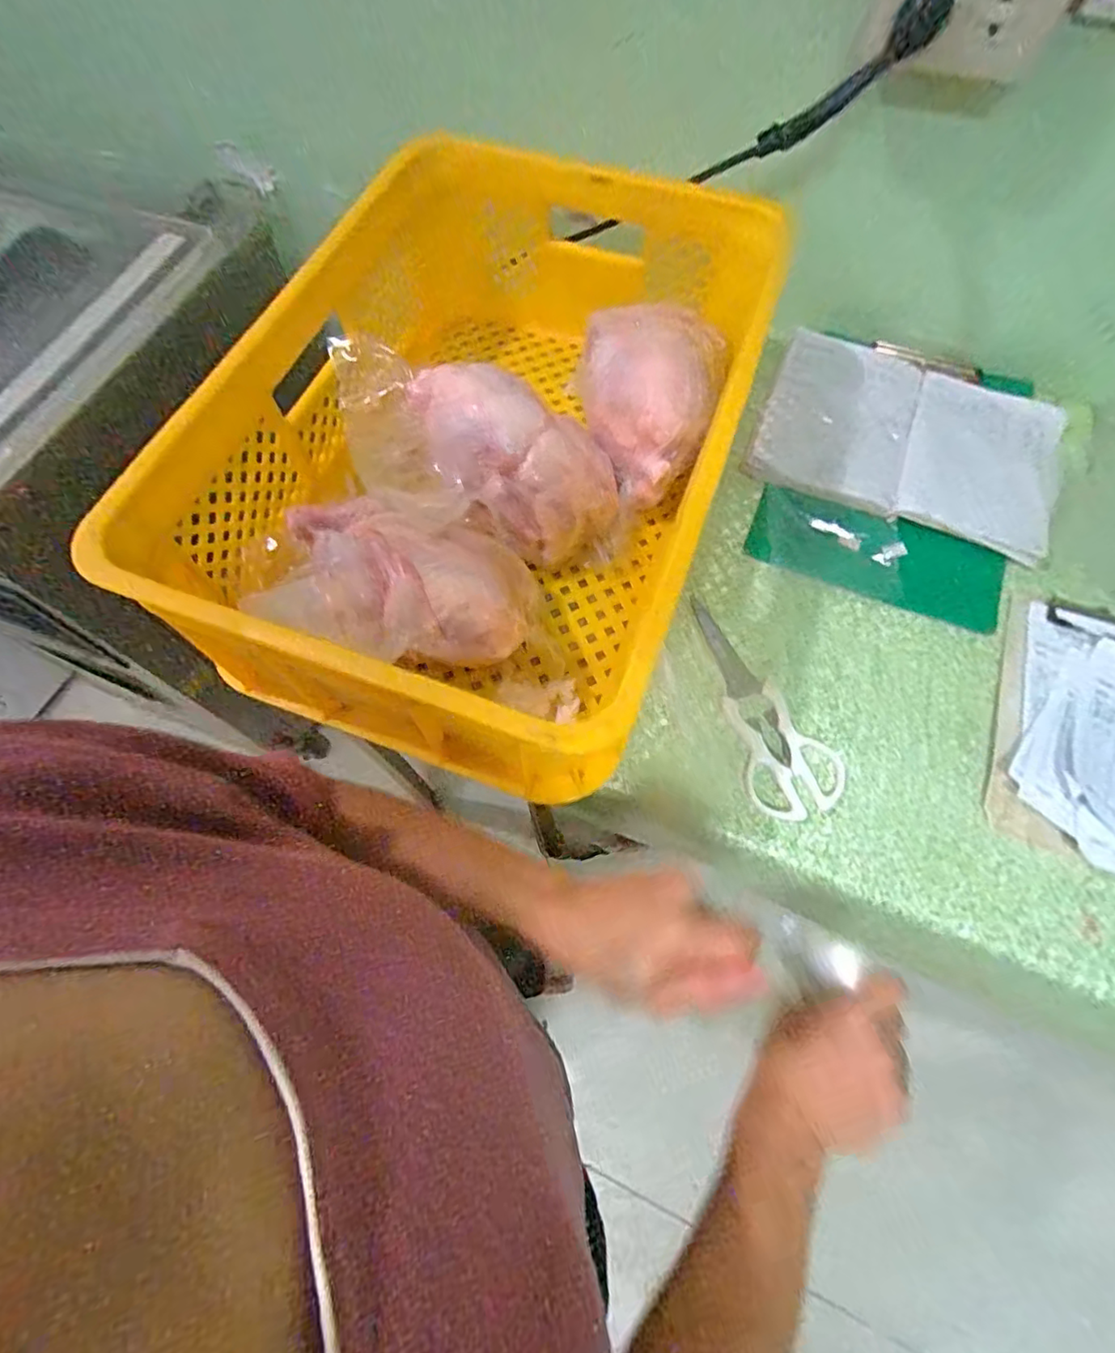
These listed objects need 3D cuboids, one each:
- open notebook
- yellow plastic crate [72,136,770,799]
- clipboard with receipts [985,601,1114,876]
[{"bbox_3d":[0.350,-0.241,0.597,0.281,0.031,0.213,21,67,9],"label":"open notebook"},{"bbox_3d":[-0.046,-0.191,0.497,0.339,0.185,0.513,20,67,9],"label":"yellow plastic crate"},{"bbox_3d":[0.443,0.047,0.477,0.158,0.025,0.221,24,68,11],"label":"clipboard with receipts"}]

